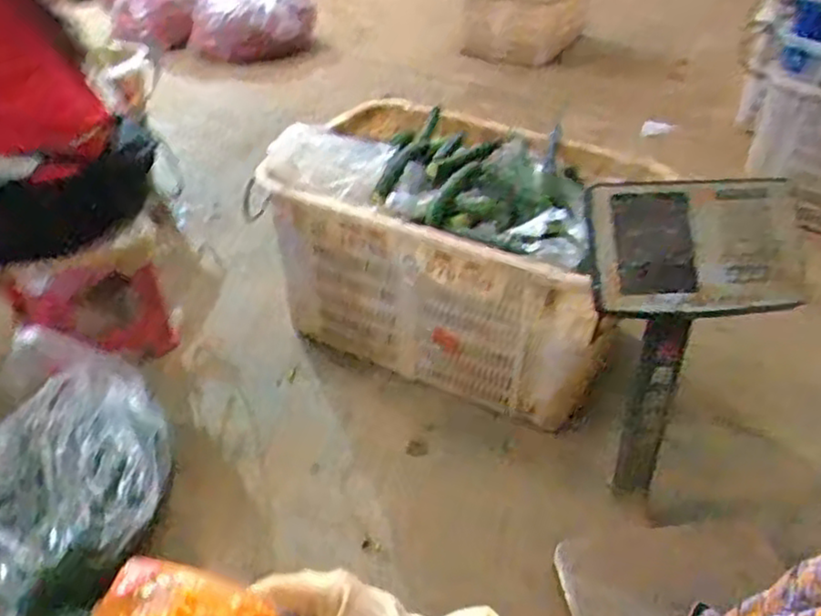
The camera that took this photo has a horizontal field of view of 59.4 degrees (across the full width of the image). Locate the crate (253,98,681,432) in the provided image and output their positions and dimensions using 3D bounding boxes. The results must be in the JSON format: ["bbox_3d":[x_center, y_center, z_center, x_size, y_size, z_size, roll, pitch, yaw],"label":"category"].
[{"bbox_3d":[0.096,-0.125,1.352,0.627,0.342,0.433,19,40,20],"label":"crate"}]

